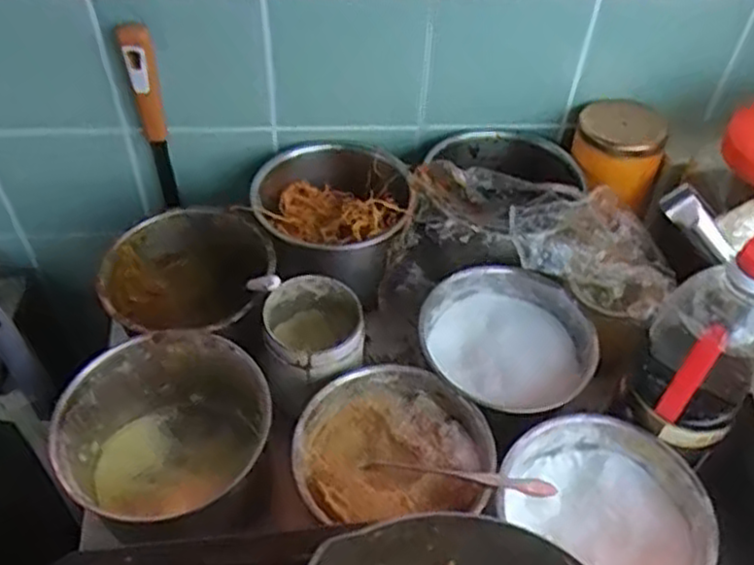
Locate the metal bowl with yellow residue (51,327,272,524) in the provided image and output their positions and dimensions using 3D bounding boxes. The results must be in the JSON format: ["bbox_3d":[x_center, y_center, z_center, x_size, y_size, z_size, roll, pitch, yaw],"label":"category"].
[{"bbox_3d":[-0.159,0.129,0.588,0.152,0.112,0.141,1,50,-2],"label":"metal bowl with yellow residue"}]

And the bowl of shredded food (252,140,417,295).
[{"bbox_3d":[-0.041,-0.070,0.722,0.144,0.078,0.136,1,50,-2],"label":"bowl of shredded food"}]

